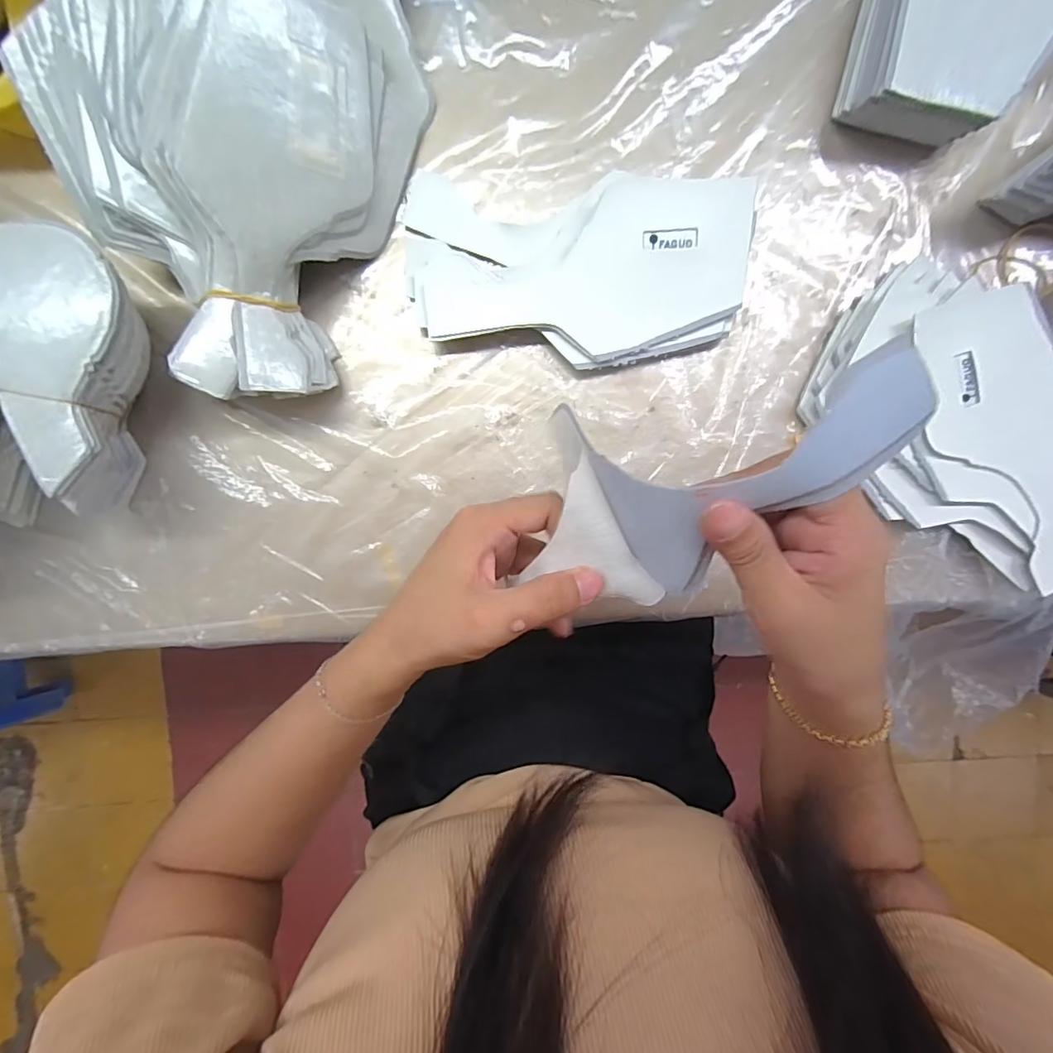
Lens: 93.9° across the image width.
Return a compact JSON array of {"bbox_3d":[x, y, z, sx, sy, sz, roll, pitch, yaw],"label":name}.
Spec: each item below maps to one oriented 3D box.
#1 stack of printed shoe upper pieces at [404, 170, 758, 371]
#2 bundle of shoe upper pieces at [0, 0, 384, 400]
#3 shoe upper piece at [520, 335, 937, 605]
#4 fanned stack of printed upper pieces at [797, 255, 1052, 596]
[{"bbox_3d":[0.030,-0.171,0.328,0.222,0.026,0.111,5,96,0],"label":"stack of printed shoe upper pieces"},{"bbox_3d":[-0.193,-0.193,0.294,0.186,0.086,0.218,9,96,-1],"label":"bundle of shoe upper pieces"},{"bbox_3d":[0.069,-0.019,0.203,0.160,0.025,0.093,-25,96,34],"label":"shoe upper piece"},{"bbox_3d":[0.305,-0.058,0.336,0.136,0.033,0.240,-43,94,4],"label":"fanned stack of printed upper pieces"}]

